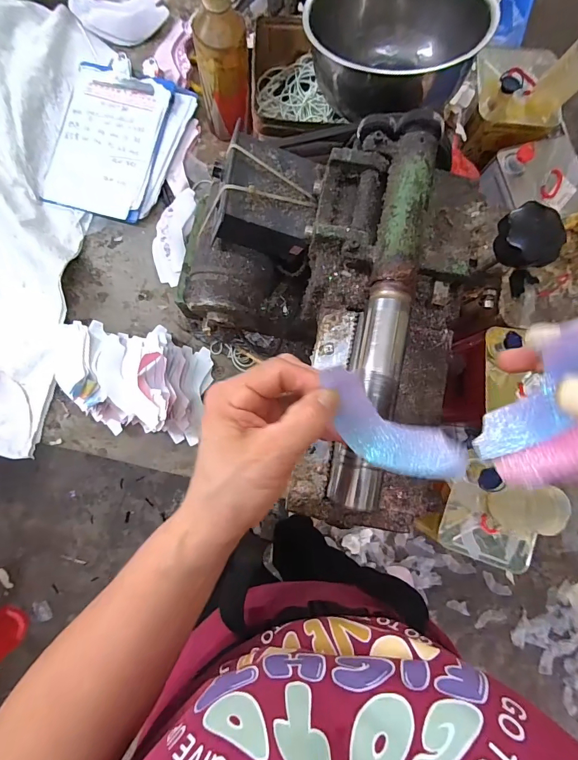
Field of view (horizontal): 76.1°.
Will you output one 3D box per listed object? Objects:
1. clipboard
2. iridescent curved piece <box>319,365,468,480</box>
[{"bbox_3d":[-0.264,-0.354,0.545,0.142,0.026,0.220,16,83,-3],"label":"clipboard"},{"bbox_3d":[0.064,0.035,0.232,0.112,0.009,0.041,32,83,-8],"label":"iridescent curved piece"}]

